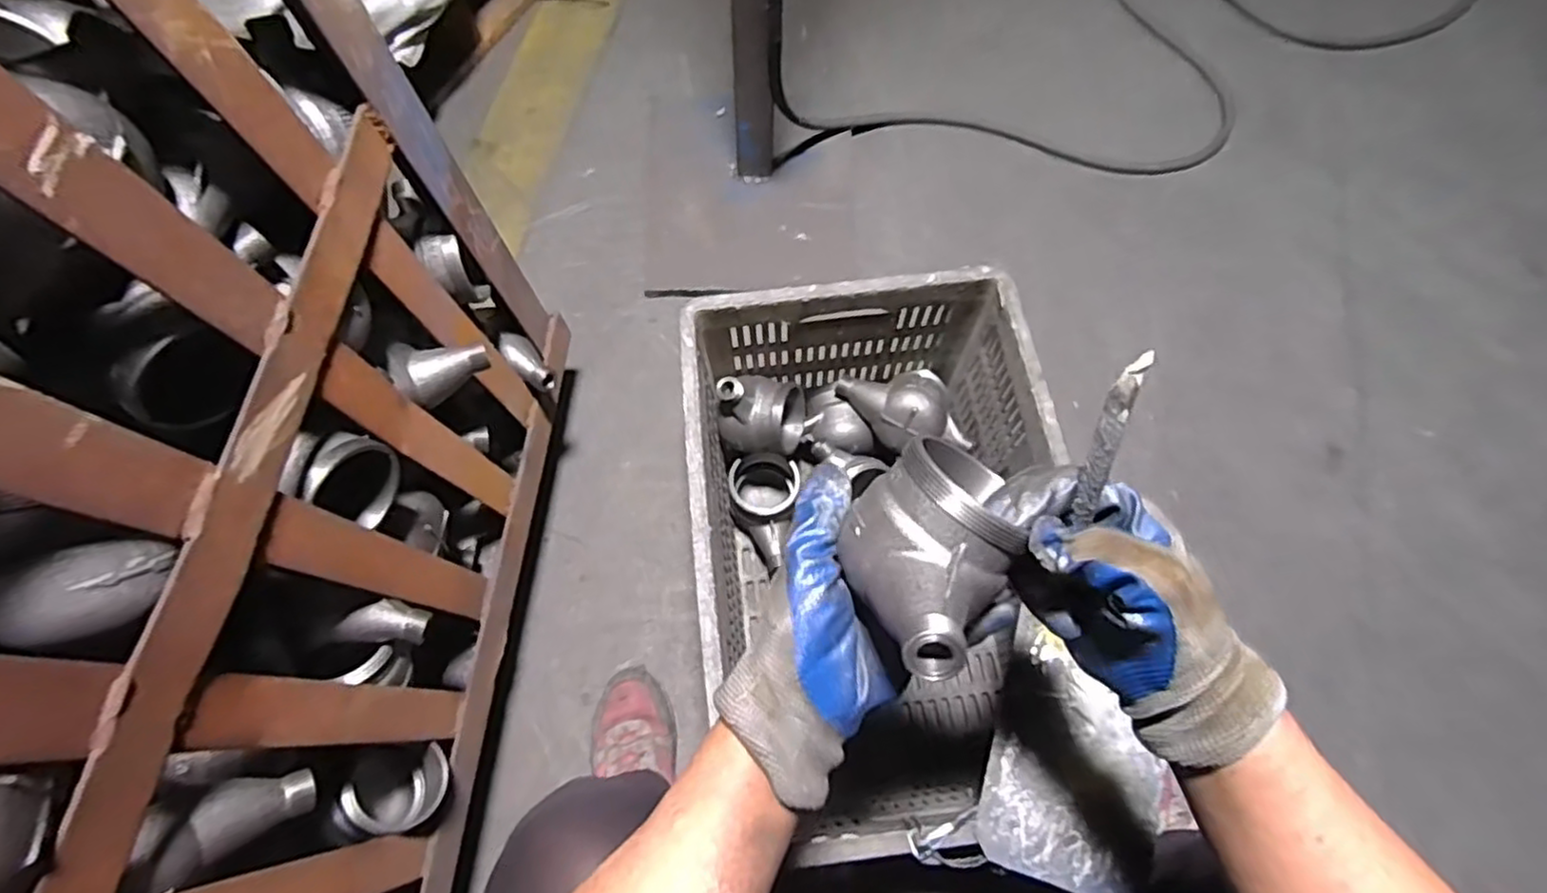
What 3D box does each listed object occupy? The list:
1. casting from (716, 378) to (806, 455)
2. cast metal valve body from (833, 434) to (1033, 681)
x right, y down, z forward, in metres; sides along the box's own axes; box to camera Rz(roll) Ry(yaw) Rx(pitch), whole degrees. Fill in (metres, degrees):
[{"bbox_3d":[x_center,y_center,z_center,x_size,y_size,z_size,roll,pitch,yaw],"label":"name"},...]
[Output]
[{"bbox_3d":[-0.011,-0.037,0.762,0.090,0.100,0.085,0,69,0],"label":"casting"},{"bbox_3d":[0.077,0.043,0.329,0.078,0.068,0.107,42,78,14],"label":"cast metal valve body"}]

